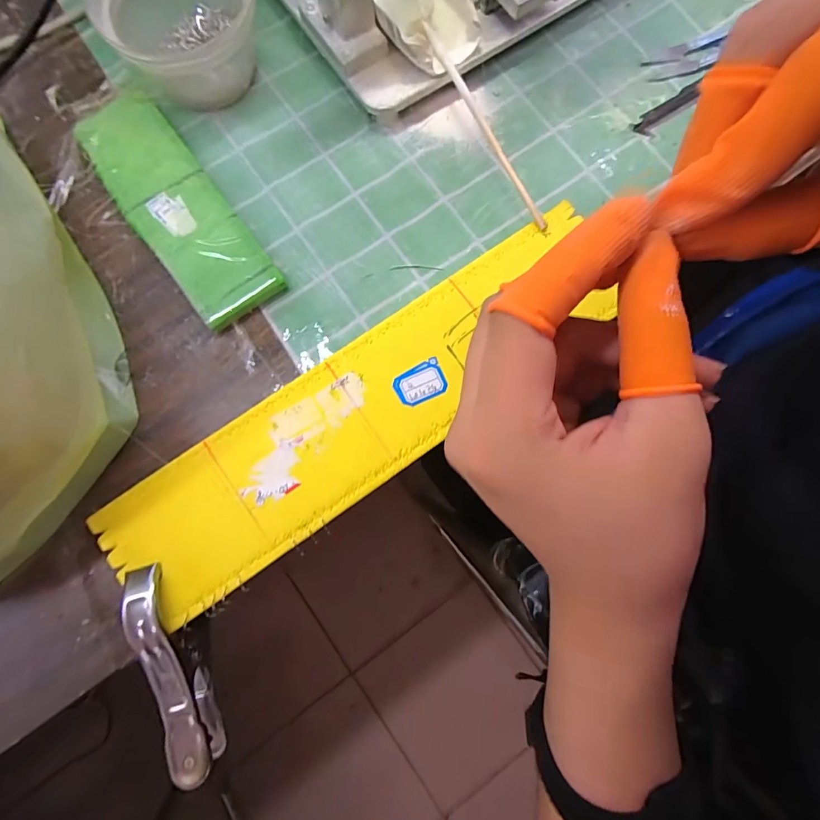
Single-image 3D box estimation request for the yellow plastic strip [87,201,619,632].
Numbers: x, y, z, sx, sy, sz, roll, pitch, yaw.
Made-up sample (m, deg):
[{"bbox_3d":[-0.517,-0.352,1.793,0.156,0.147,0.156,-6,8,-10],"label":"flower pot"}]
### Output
[{"bbox_3d":[-0.022,-0.006,0.263,0.328,0.012,0.086,-35,81,-7],"label":"yellow plastic strip"}]

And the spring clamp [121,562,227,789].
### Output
[{"bbox_3d":[-0.130,0.144,0.244,0.031,0.037,0.119,-18,94,-4],"label":"spring clamp"}]

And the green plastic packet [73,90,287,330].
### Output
[{"bbox_3d":[-0.157,-0.137,0.286,0.056,0.014,0.182,-36,81,-7],"label":"green plastic packet"}]

